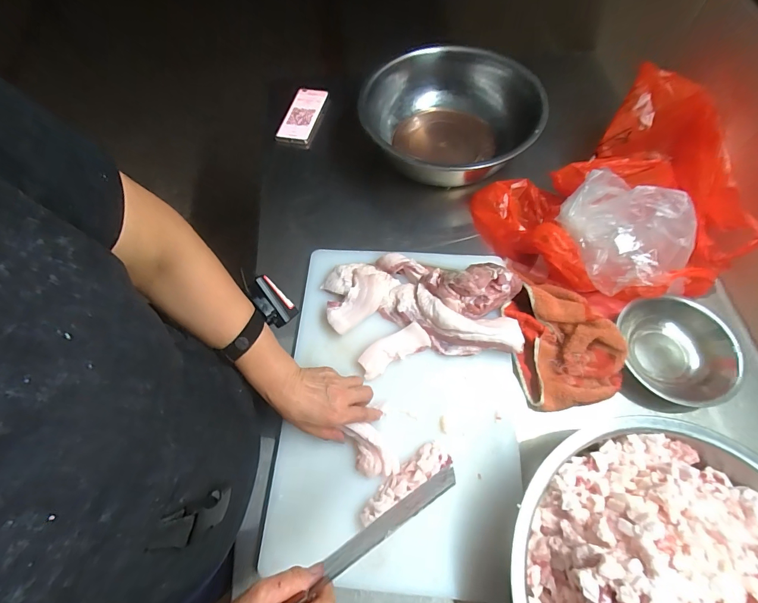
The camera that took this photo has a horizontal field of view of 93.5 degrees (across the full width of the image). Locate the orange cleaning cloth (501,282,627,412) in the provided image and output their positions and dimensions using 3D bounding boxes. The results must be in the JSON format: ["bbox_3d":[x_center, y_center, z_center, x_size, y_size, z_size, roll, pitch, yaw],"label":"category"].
[{"bbox_3d":[0.267,0.058,0.525,0.131,0.055,0.179,-11,65,-2],"label":"orange cleaning cloth"}]

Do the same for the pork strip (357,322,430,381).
[{"bbox_3d":[0.022,0.074,0.546,0.109,0.012,0.046,-29,83,0],"label":"pork strip"}]

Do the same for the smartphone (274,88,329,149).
[{"bbox_3d":[-0.163,-0.411,0.787,0.085,0.017,0.162,18,71,8],"label":"smartphone"}]

